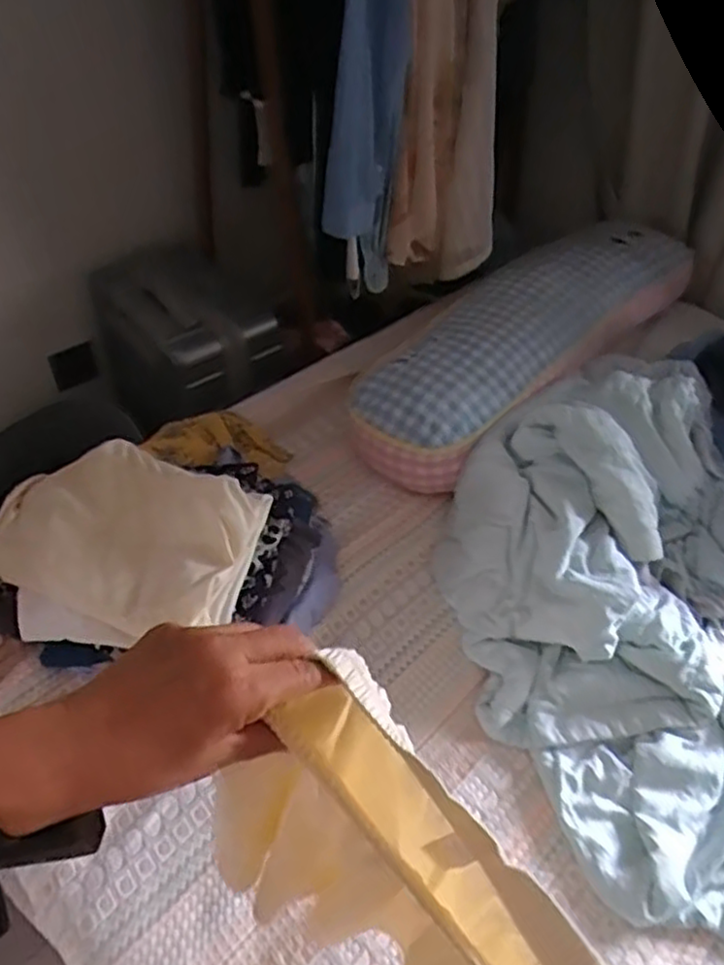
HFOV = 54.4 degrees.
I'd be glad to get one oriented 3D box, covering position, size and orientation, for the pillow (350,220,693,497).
[{"bbox_3d":[0.285,-0.269,1.257,0.257,0.127,0.802,37,55,26],"label":"pillow"}]

